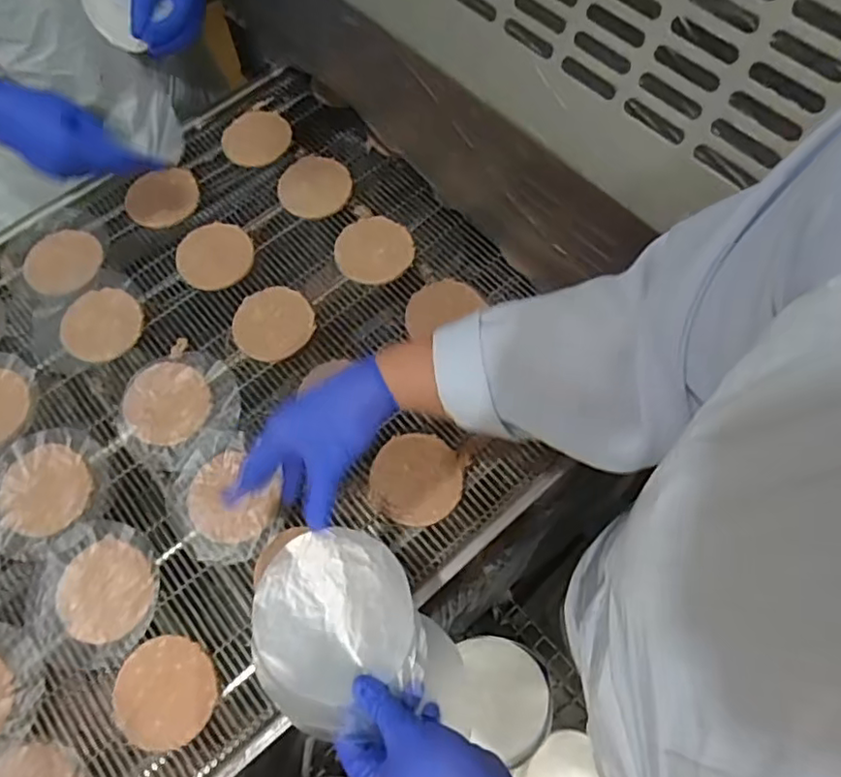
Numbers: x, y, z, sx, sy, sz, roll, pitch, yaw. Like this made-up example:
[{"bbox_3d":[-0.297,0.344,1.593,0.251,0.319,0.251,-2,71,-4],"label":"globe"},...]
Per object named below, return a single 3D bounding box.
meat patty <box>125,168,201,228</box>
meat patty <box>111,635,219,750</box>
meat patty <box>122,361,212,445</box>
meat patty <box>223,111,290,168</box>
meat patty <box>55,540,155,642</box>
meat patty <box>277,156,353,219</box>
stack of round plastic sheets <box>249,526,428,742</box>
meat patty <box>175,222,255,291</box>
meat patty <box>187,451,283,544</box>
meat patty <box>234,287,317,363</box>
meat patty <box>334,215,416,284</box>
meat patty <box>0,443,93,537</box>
[{"bbox_3d":[-0.306,-0.223,0.740,0.087,0.016,0.074,-16,66,-6],"label":"meat patty"},{"bbox_3d":[-0.212,0.253,0.518,0.083,0.005,0.083,0,65,1],"label":"meat patty"},{"bbox_3d":[-0.256,0.014,0.629,0.084,0.010,0.082,0,65,1],"label":"meat patty"},{"bbox_3d":[-0.202,-0.310,0.770,0.083,0.008,0.071,-9,81,0],"label":"meat patty"},{"bbox_3d":[-0.281,0.179,0.554,0.084,0.005,0.083,0,65,1],"label":"meat patty"},{"bbox_3d":[-0.124,-0.238,0.730,0.082,0.016,0.081,0,65,1],"label":"meat patty"},{"bbox_3d":[-0.065,0.175,0.465,0.122,0.028,0.128,-30,68,-12],"label":"stack of round plastic sheets"},{"bbox_3d":[-0.227,-0.148,0.689,0.081,0.017,0.072,-15,65,-6],"label":"meat patty"},{"bbox_3d":[-0.177,0.103,0.579,0.086,0.014,0.075,38,71,17],"label":"meat patty"},{"bbox_3d":[-0.156,-0.069,0.660,0.084,0.013,0.080,0,65,1],"label":"meat patty"},{"bbox_3d":[-0.050,-0.153,0.685,0.084,0.010,0.081,0,65,1],"label":"meat patty"},{"bbox_3d":[-0.359,0.096,0.597,0.083,0.009,0.083,0,65,1],"label":"meat patty"}]

